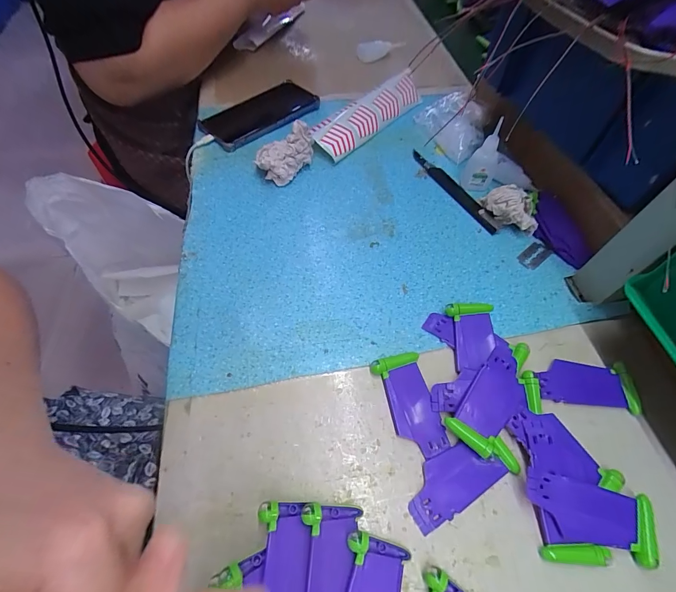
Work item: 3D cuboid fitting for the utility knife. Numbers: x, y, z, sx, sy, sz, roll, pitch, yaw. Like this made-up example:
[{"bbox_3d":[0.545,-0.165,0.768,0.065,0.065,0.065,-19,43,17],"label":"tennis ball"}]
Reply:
[{"bbox_3d":[0.143,-0.138,0.435,0.017,0.011,0.161,-26,61,-17],"label":"utility knife"}]

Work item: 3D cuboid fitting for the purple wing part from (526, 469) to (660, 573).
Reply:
[{"bbox_3d":[0.176,0.155,0.243,0.084,0.017,0.041,11,58,6],"label":"purple wing part"}]

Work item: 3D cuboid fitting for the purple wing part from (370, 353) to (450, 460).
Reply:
[{"bbox_3d":[0.060,0.089,0.287,0.039,0.008,0.082,-12,58,-9],"label":"purple wing part"}]

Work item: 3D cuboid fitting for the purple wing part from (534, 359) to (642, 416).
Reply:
[{"bbox_3d":[0.215,0.076,0.300,0.082,0.007,0.040,9,57,4],"label":"purple wing part"}]

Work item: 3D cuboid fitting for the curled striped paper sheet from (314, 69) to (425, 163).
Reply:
[{"bbox_3d":[0.045,-0.261,0.493,0.051,0.040,0.205,38,64,21],"label":"curled striped paper sheet"}]

